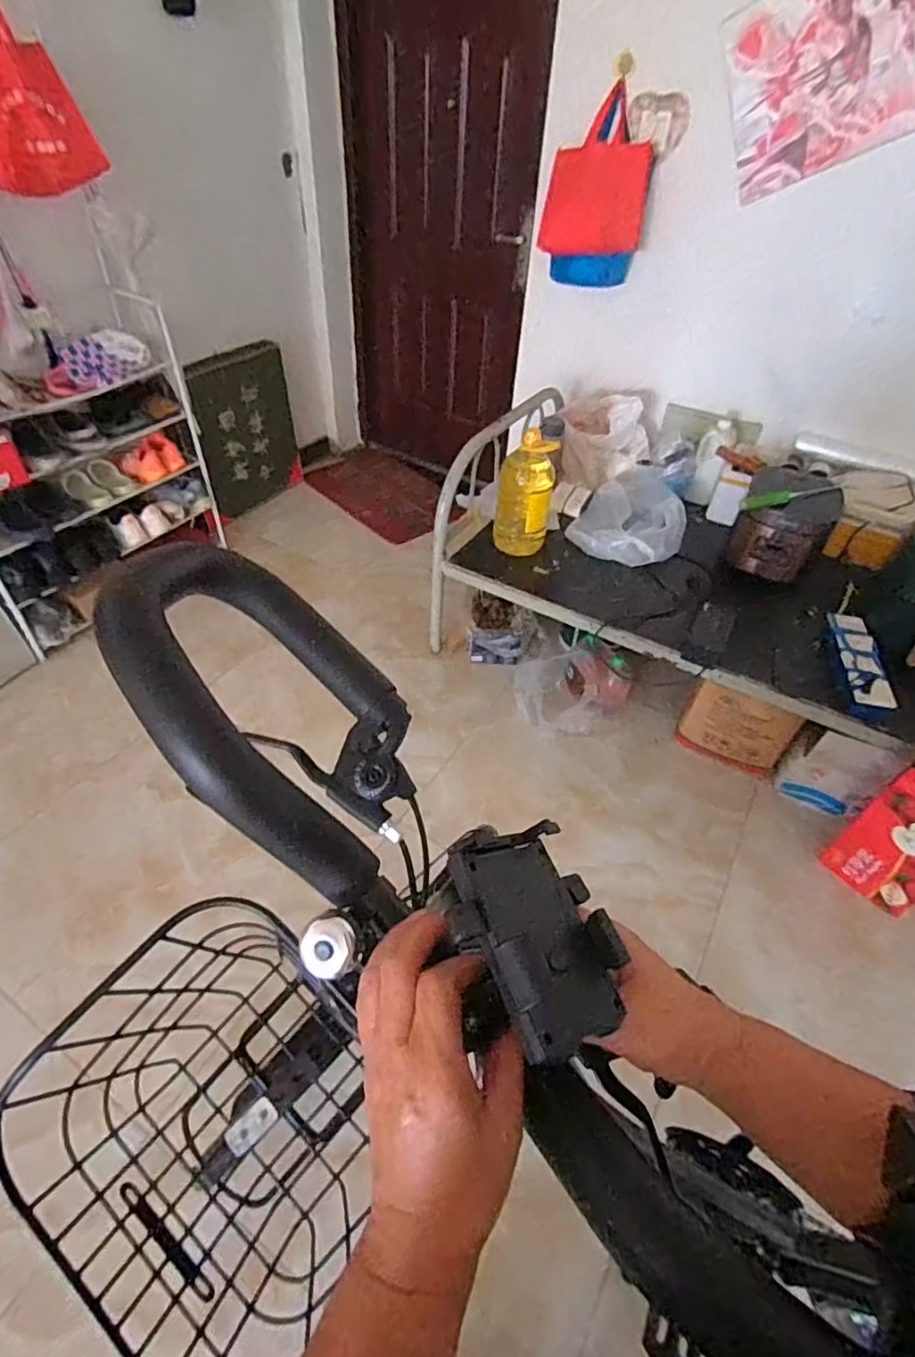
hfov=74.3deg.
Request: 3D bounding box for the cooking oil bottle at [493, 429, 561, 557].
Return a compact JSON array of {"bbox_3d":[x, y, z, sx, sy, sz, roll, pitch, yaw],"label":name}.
[{"bbox_3d":[0.204,-0.557,1.829,0.160,0.349,0.175,9,45,5],"label":"cooking oil bottle"}]

